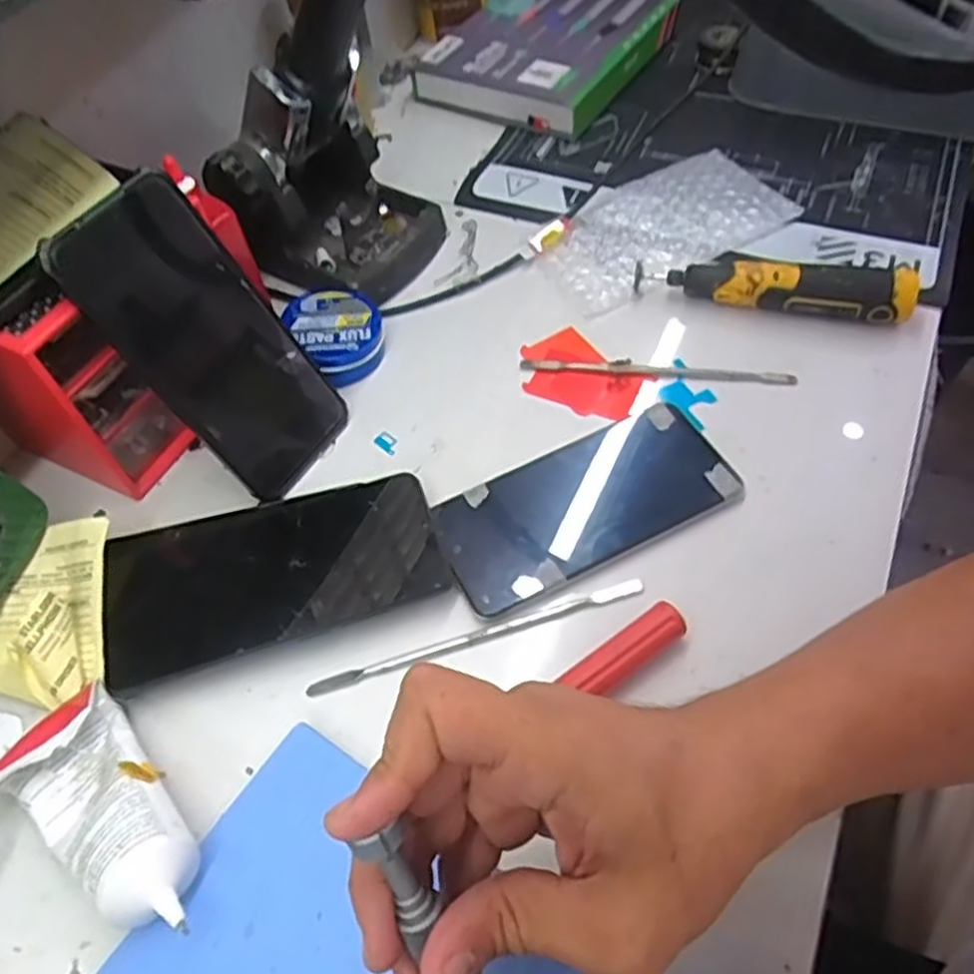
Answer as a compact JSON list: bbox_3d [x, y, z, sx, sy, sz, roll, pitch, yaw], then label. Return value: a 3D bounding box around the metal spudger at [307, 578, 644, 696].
[{"bbox_3d":[-0.003,0.073,0.374,0.166,0.009,0.007,-15,54,-8],"label":"metal spudger"}]

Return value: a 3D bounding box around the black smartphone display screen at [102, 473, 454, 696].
[{"bbox_3d":[-0.109,0.038,0.394,0.166,0.011,0.089,-16,55,-5],"label":"black smartphone display screen"}]

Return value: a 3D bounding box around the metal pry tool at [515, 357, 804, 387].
[{"bbox_3d":[0.102,-0.071,0.465,0.160,0.009,0.011,5,54,7],"label":"metal pry tool"}]

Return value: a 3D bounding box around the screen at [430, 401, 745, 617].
[{"bbox_3d":[0.051,0.008,0.412,0.156,0.011,0.077,-24,57,-12],"label":"screen"}]

